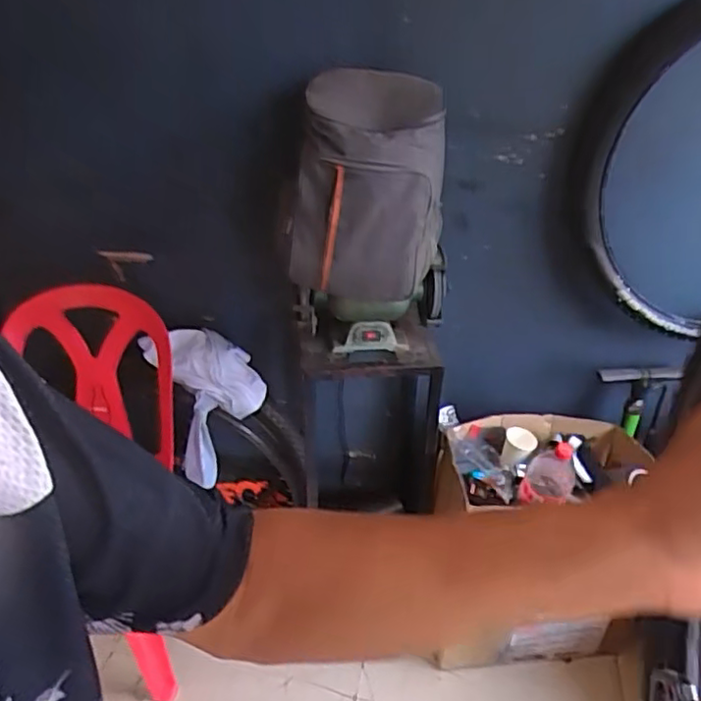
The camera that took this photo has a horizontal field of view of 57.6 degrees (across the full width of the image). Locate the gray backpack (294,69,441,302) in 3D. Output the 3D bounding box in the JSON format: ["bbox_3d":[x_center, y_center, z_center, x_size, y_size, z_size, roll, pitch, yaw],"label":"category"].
[{"bbox_3d":[0.035,-0.292,1.165,0.258,0.352,0.209,6,33,8],"label":"gray backpack"}]

